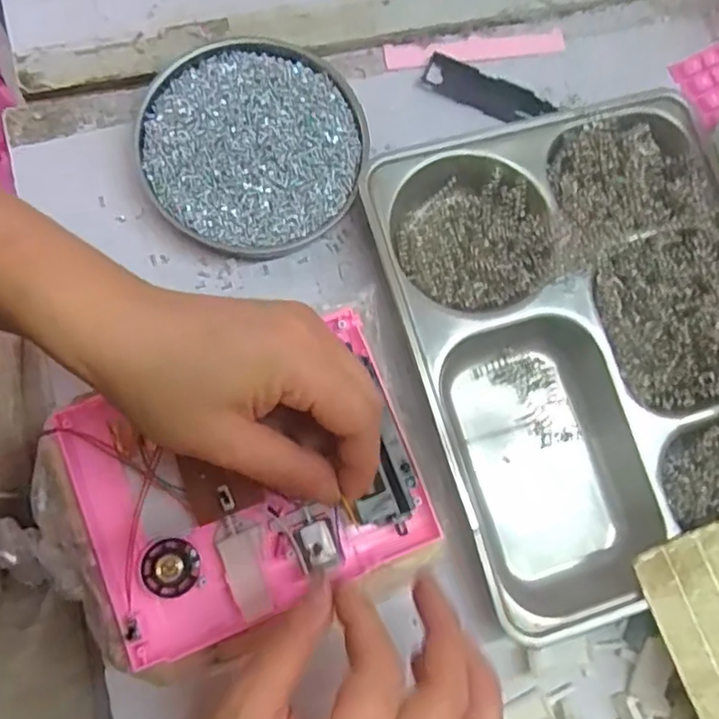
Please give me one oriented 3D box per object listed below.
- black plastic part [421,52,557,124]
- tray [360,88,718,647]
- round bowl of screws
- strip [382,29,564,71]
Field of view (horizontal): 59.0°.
[{"bbox_3d":[0.085,-0.178,0.423,0.085,0.008,0.023,22,78,-1],"label":"black plastic part"},{"bbox_3d":[0.137,-0.009,0.372,0.211,0.031,0.279,-16,81,-8],"label":"tray"},{"bbox_3d":[-0.063,-0.130,0.384,0.130,0.024,0.132,1,79,-5],"label":"round bowl of screws"},{"bbox_3d":[0.078,-0.208,0.425,0.124,0.004,0.017,-8,80,-7],"label":"strip"}]

